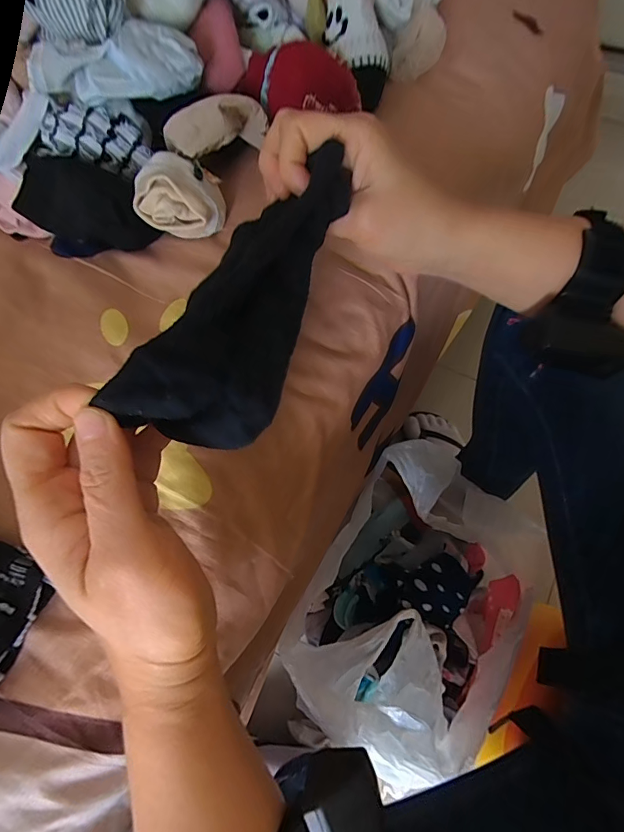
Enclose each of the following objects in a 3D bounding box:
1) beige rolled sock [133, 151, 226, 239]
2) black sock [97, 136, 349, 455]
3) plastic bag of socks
[{"bbox_3d":[-0.103,-0.170,0.340,0.059,0.050,0.056,-1,63,2],"label":"beige rolled sock"},{"bbox_3d":[-0.029,-0.064,0.213,0.061,0.044,0.176,17,61,11],"label":"black sock"},{"bbox_3d":[0.132,0.222,0.542,0.221,0.156,0.325,27,67,15],"label":"plastic bag of socks"}]

